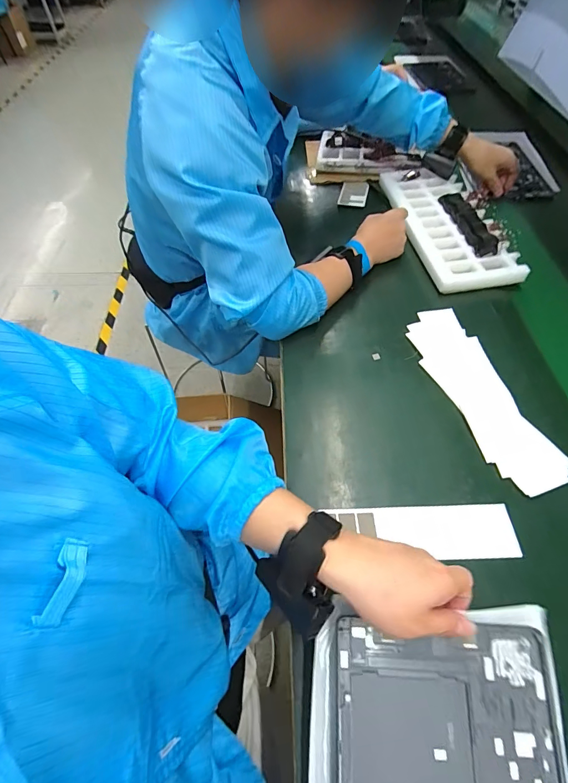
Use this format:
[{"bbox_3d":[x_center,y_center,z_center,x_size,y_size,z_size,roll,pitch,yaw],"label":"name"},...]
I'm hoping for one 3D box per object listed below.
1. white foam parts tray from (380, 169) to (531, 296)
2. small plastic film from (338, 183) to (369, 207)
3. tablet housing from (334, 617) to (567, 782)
[{"bbox_3d":[0.312,-0.338,0.732,0.157,0.043,0.376,-6,56,-5],"label":"white foam parts tray"},{"bbox_3d":[0.155,-0.439,0.828,0.058,0.010,0.090,10,57,10],"label":"small plastic film"},{"bbox_3d":[0.125,0.315,0.275,0.170,0.008,0.248,1,72,3],"label":"tablet housing"}]

